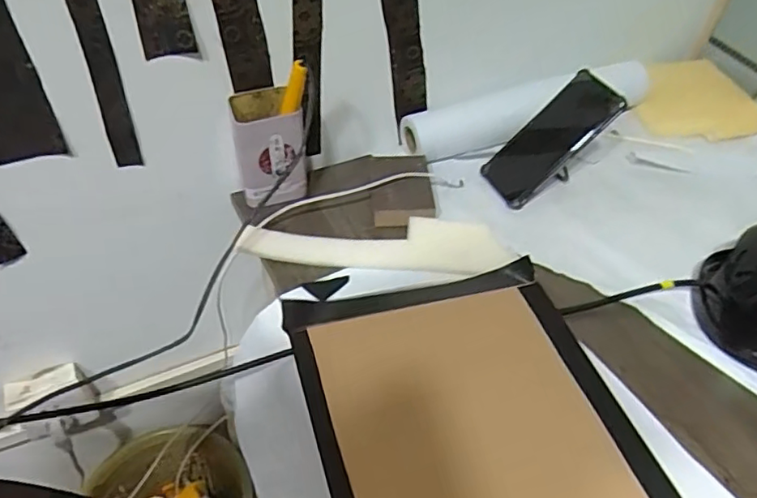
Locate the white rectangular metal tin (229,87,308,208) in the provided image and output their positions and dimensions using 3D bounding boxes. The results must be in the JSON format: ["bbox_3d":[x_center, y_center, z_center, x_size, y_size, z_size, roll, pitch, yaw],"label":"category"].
[{"bbox_3d":[-0.124,-0.116,0.651,0.074,0.107,0.079,-10,47,-11],"label":"white rectangular metal tin"}]

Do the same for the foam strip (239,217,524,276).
[{"bbox_3d":[-0.002,-0.009,0.613,0.269,0.025,0.063,4,46,3],"label":"foam strip"}]

